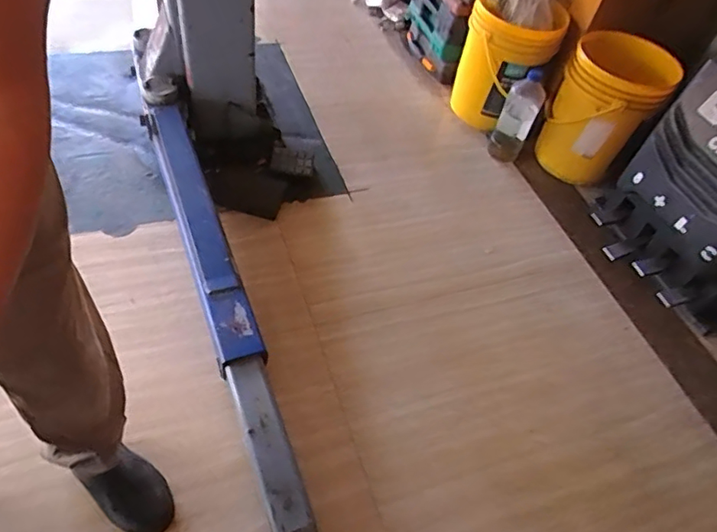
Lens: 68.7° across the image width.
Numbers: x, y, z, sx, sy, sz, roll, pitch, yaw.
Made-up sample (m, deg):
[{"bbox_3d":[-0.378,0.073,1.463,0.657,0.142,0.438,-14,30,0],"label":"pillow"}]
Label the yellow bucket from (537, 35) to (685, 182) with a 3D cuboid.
[{"bbox_3d":[0.703,-0.442,1.528,0.267,0.426,0.267,5,51,-6],"label":"yellow bucket"}]

